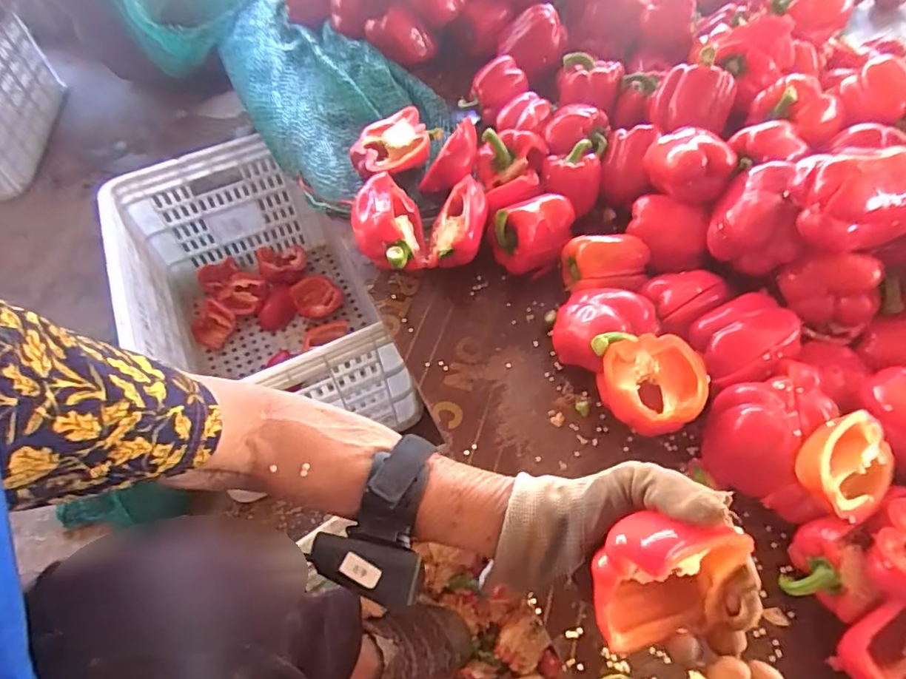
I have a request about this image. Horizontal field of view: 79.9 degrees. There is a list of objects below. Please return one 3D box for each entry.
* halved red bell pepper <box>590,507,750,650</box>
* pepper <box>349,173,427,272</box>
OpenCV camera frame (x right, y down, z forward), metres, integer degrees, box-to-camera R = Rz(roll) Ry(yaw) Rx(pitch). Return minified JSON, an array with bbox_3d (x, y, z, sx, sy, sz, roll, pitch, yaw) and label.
[{"bbox_3d":[0.115,0.131,0.299,0.082,0.069,0.058,-20,57,-9],"label":"halved red bell pepper"},{"bbox_3d":[-0.074,-0.126,0.622,0.078,0.076,0.123,-8,56,-2],"label":"pepper"}]

